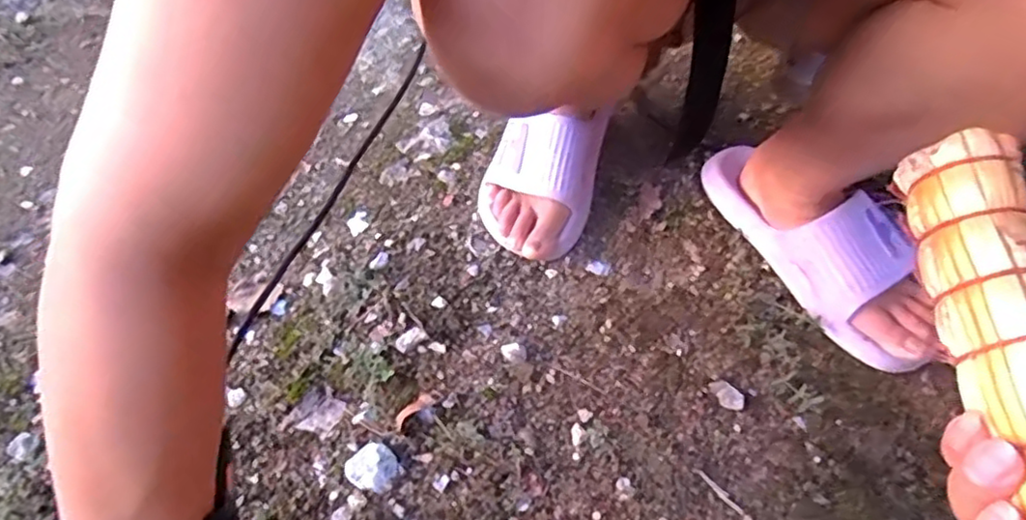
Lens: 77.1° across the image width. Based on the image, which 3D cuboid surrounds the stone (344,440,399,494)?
[{"bbox_3d":[-0.110,0.162,0.504,0.037,0.011,0.035,0,50,0],"label":"stone"}]

